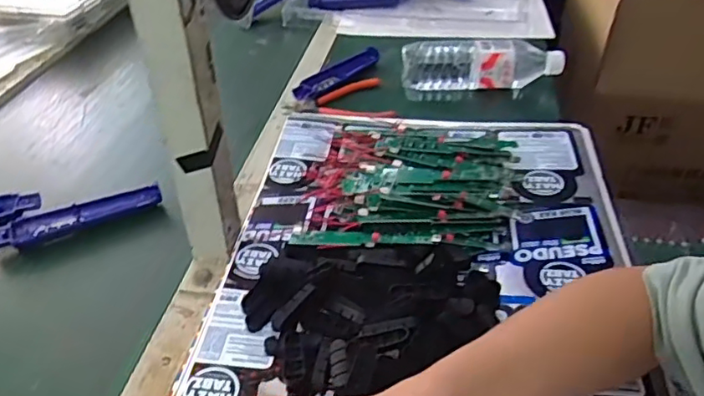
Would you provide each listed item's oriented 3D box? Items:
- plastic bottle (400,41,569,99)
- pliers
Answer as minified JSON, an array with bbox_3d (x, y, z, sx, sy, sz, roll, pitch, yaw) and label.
[{"bbox_3d":[0.185,-0.192,0.845,0.221,0.065,0.061,-6,38,-6],"label":"plastic bottle"},{"bbox_3d":[-0.022,-0.136,0.816,0.144,0.012,0.115,-5,38,-5],"label":"pliers"}]

